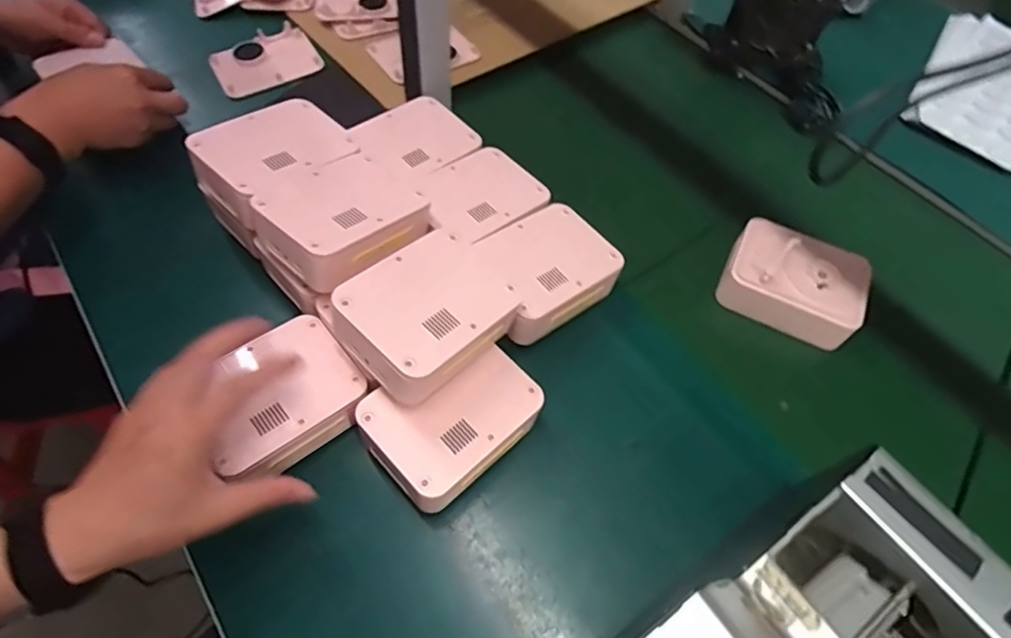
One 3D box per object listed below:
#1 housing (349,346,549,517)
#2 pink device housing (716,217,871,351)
[{"bbox_3d":[-0.043,0.085,0.456,0.134,0.057,0.103,-38,67,-23],"label":"housing"},{"bbox_3d":[0.288,-0.035,0.554,0.127,0.045,0.098,26,60,12],"label":"pink device housing"}]

